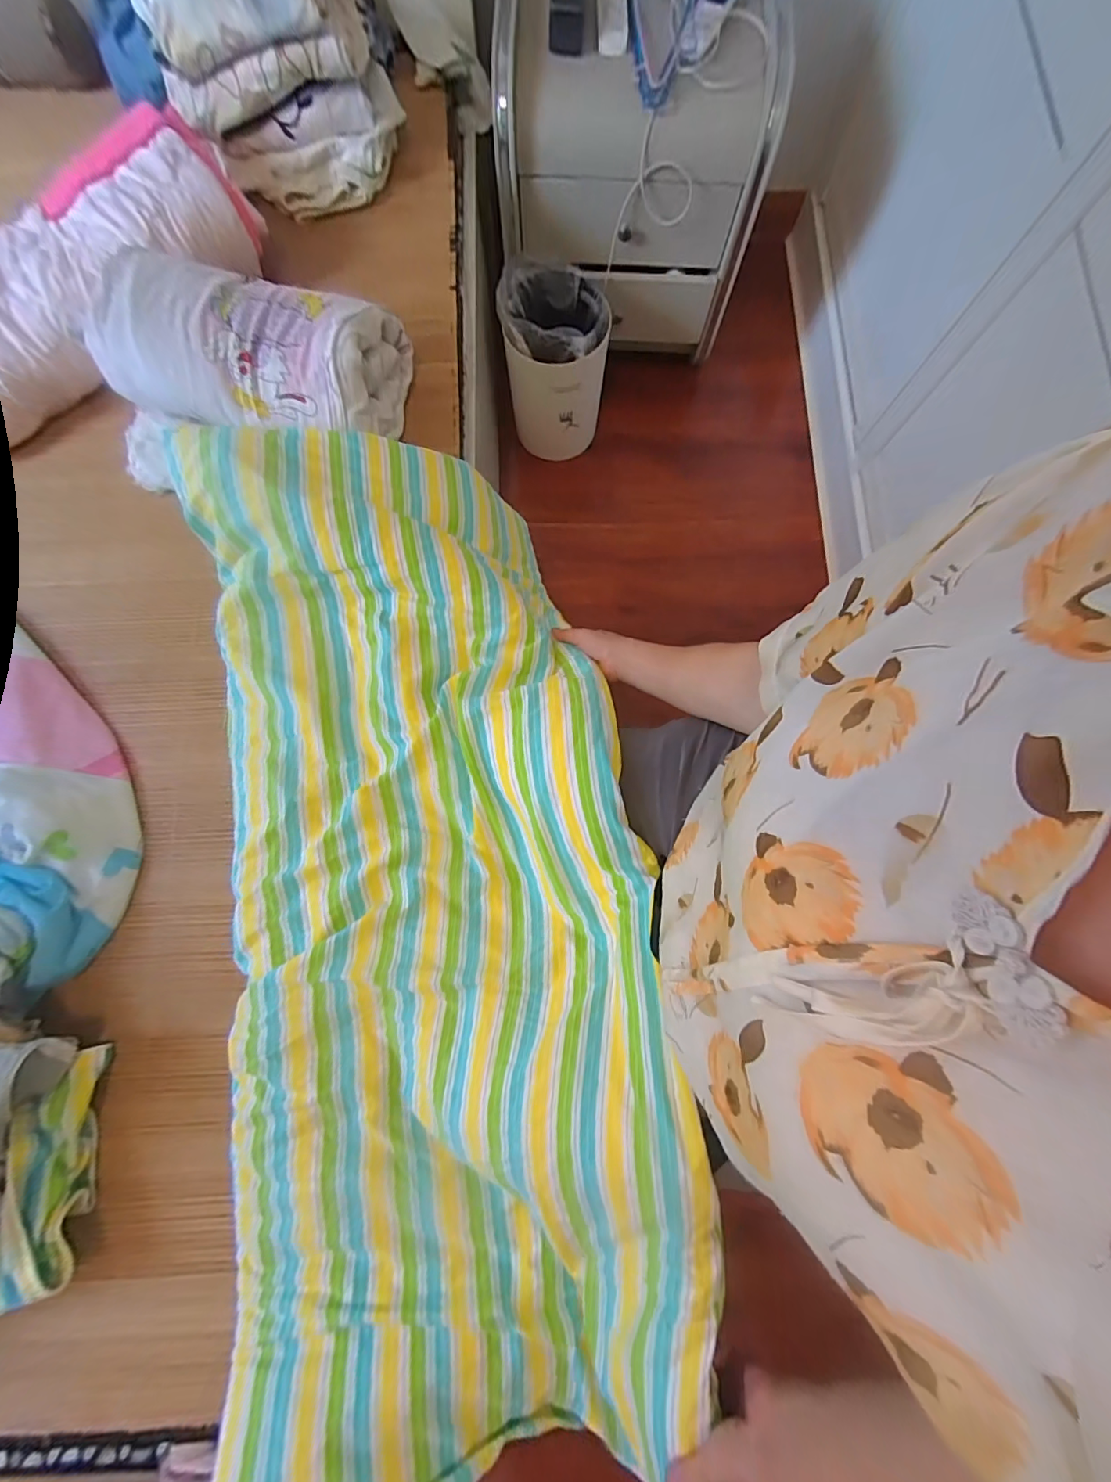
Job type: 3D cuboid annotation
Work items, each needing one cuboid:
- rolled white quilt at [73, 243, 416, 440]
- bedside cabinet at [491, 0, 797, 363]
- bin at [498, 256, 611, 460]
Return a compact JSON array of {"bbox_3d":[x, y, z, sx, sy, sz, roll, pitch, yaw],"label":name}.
[{"bbox_3d":[-0.397,-0.506,0.641,0.348,0.133,0.195,13,80,2],"label":"rolled white quilt"},{"bbox_3d":[0.136,-1.130,0.941,0.475,0.385,0.430,0,80,-1],"label":"bedside cabinet"},{"bbox_3d":[-0.003,-0.803,1.020,0.209,0.264,0.221,-10,80,-2],"label":"bin"}]

